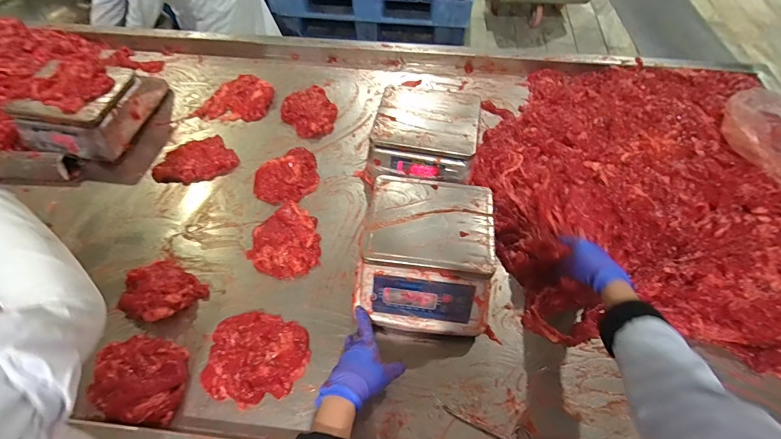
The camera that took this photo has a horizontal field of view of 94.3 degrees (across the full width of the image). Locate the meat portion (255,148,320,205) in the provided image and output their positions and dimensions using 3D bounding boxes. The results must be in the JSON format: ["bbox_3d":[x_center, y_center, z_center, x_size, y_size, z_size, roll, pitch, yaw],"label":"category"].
[{"bbox_3d":[-0.231,-0.100,0.828,0.119,0.039,0.164,39,66,22],"label":"meat portion"}]

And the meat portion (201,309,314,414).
[{"bbox_3d":[-0.224,0.230,0.604,0.163,0.032,0.142,14,59,9],"label":"meat portion"}]

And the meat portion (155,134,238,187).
[{"bbox_3d":[-0.455,-0.131,0.841,0.176,0.042,0.106,-34,64,-19],"label":"meat portion"}]

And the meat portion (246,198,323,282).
[{"bbox_3d":[-0.214,0.036,0.731,0.134,0.031,0.167,-8,58,-4],"label":"meat portion"}]

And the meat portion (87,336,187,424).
[{"bbox_3d":[-0.404,0.251,0.580,0.151,0.037,0.125,8,58,6],"label":"meat portion"}]

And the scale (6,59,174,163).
[{"bbox_3d":[-0.739,-0.285,0.904,0.233,0.122,0.289,12,59,8],"label":"scale"}]

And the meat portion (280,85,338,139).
[{"bbox_3d":[-0.208,-0.281,0.937,0.132,0.032,0.135,-23,61,-13],"label":"meat portion"}]

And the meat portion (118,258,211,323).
[{"bbox_3d":[-0.413,0.134,0.654,0.116,0.060,0.108,25,61,15],"label":"meat portion"}]

